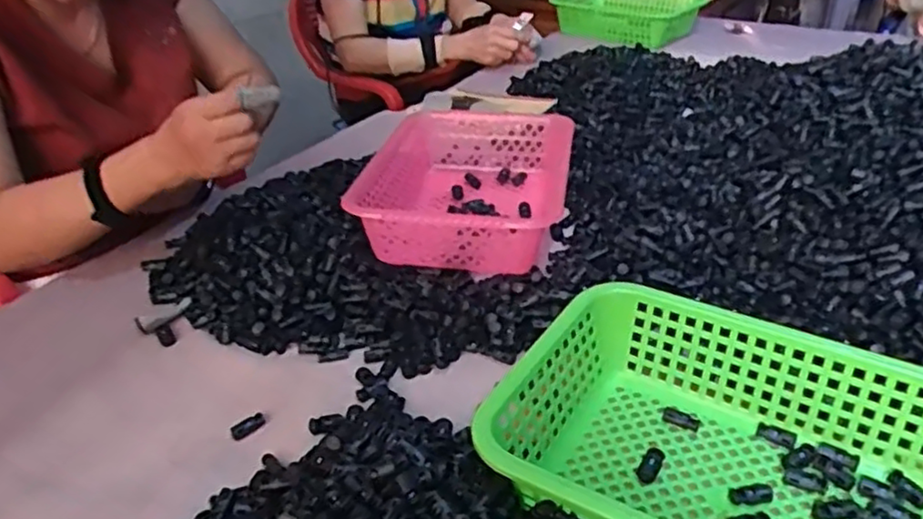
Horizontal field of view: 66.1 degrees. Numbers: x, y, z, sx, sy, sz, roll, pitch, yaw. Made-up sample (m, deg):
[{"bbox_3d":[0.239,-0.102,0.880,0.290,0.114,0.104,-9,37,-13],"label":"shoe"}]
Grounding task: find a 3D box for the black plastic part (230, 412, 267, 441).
[{"bbox_3d":[-0.168,0.131,0.558,0.027,0.008,0.012,-26,40,-34],"label":"black plastic part"}]

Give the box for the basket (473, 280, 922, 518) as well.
[{"bbox_3d":[0.178,0.127,0.461,0.291,0.077,0.206,18,36,27],"label":"basket"}]

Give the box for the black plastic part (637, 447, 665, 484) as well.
[{"bbox_3d":[0.135,0.145,0.504,0.014,0.008,0.034,16,36,25],"label":"black plastic part"}]

